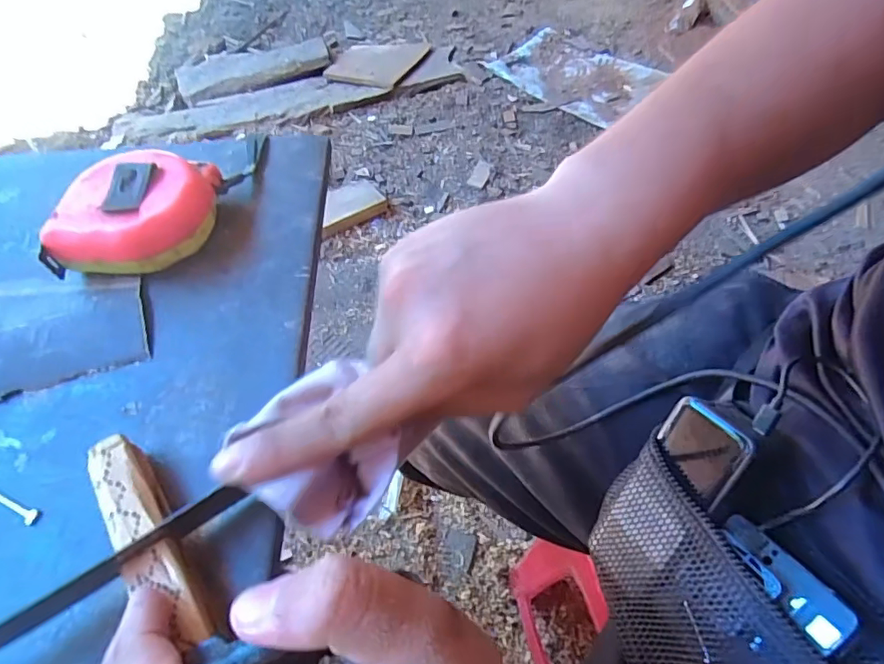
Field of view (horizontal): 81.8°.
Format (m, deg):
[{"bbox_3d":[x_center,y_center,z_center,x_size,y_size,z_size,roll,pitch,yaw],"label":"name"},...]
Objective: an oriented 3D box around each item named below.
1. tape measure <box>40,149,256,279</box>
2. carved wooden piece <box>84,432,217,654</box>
[{"bbox_3d":[-0.148,-0.063,0.254,0.066,0.028,0.073,5,57,6],"label":"tape measure"},{"bbox_3d":[-0.105,0.073,0.182,0.020,0.009,0.085,-35,64,-20],"label":"carved wooden piece"}]

